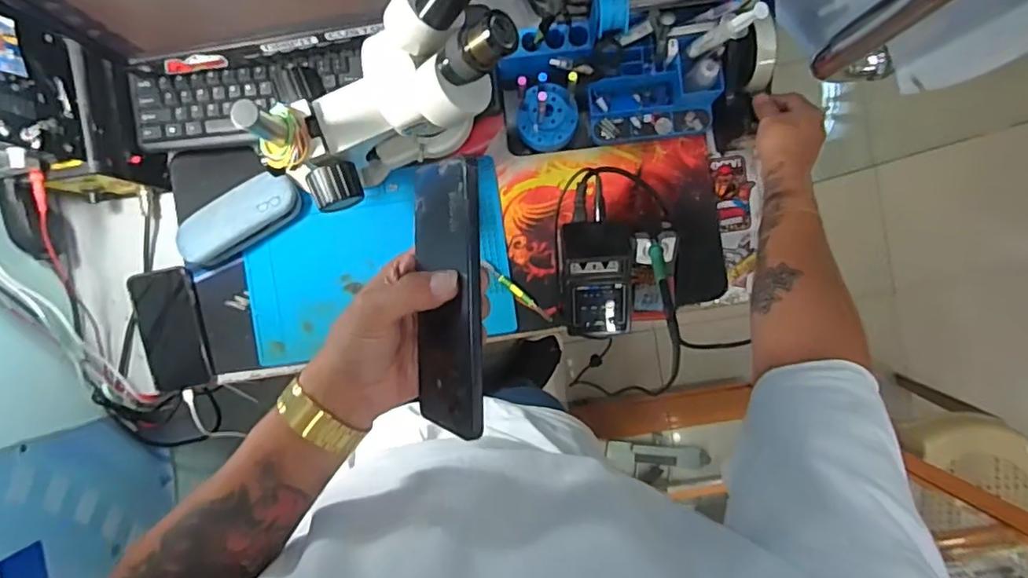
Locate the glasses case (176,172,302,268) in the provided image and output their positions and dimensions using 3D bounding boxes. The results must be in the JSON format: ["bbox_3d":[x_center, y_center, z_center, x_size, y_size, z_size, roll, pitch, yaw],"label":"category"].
[{"bbox_3d":[-0.347,-0.093,0.740,0.160,0.050,0.065,-33,91,3],"label":"glasses case"}]

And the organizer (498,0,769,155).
[{"bbox_3d":[0.118,-0.246,0.664,0.264,0.147,0.134,-6,92,2],"label":"organizer"}]

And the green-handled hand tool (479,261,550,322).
[{"bbox_3d":[0.004,0.003,0.746,0.114,0.011,0.012,40,93,0],"label":"green-handled hand tool"}]

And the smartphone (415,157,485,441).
[{"bbox_3d":[-0.041,0.005,0.351,0.008,0.073,0.159,-2,91,-34],"label":"smartphone"}]

